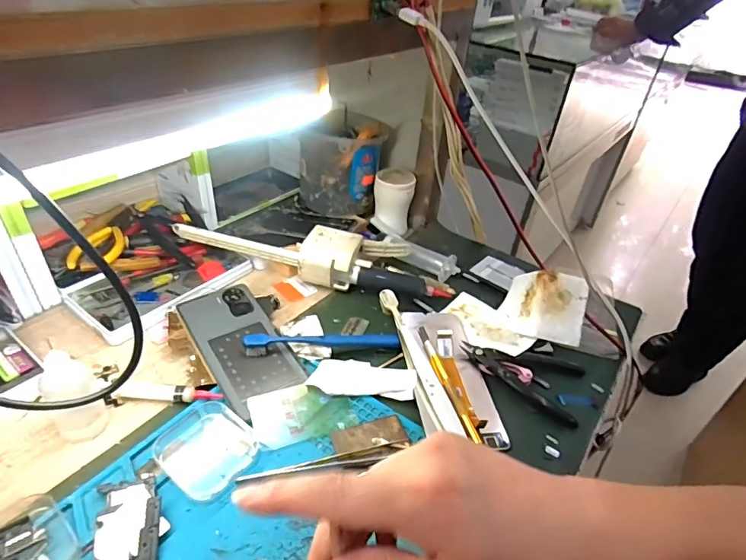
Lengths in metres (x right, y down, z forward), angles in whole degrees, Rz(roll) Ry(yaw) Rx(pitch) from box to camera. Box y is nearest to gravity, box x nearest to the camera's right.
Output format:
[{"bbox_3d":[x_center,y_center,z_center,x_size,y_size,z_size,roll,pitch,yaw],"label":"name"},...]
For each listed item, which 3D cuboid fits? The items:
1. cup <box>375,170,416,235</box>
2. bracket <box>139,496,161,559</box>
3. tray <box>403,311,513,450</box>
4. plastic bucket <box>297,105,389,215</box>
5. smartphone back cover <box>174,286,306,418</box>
[{"bbox_3d":[0.027,-0.108,0.643,0.054,0.074,0.053,8,37,2],"label":"cup"},{"bbox_3d":[-0.145,0.177,0.298,0.010,0.004,0.071,9,42,-25],"label":"bracket"},{"bbox_3d":[0.070,0.085,0.438,0.070,0.017,0.152,-2,38,-11],"label":"tray"},{"bbox_3d":[-0.043,-0.167,0.660,0.106,0.115,0.111,7,37,1],"label":"plastic bucket"},{"bbox_3d":[-0.130,0.059,0.453,0.074,0.010,0.157,-20,44,-31],"label":"smartphone back cover"}]

